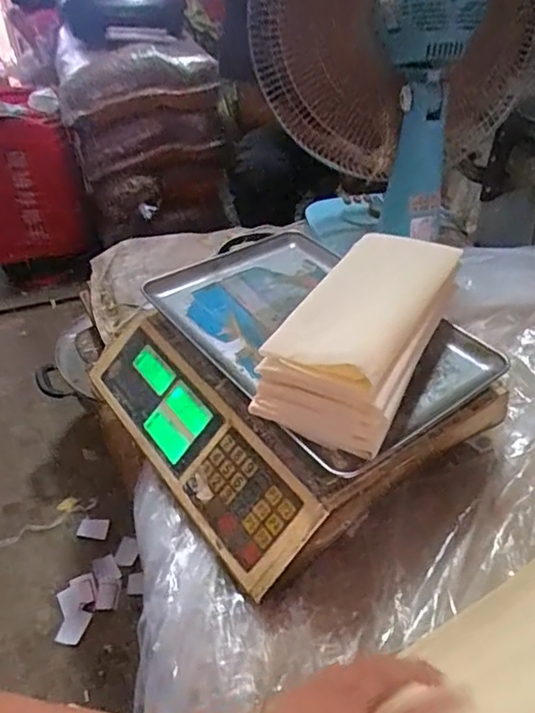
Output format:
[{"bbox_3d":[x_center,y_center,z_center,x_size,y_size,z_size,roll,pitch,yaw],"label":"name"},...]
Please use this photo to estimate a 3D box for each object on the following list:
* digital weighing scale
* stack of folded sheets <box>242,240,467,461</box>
[{"bbox_3d":[0.016,0.025,0.607,0.318,0.116,0.345,-26,47,-27],"label":"digital weighing scale"},{"bbox_3d":[0.093,-0.029,0.534,0.119,0.080,0.246,19,44,21],"label":"stack of folded sheets"}]

